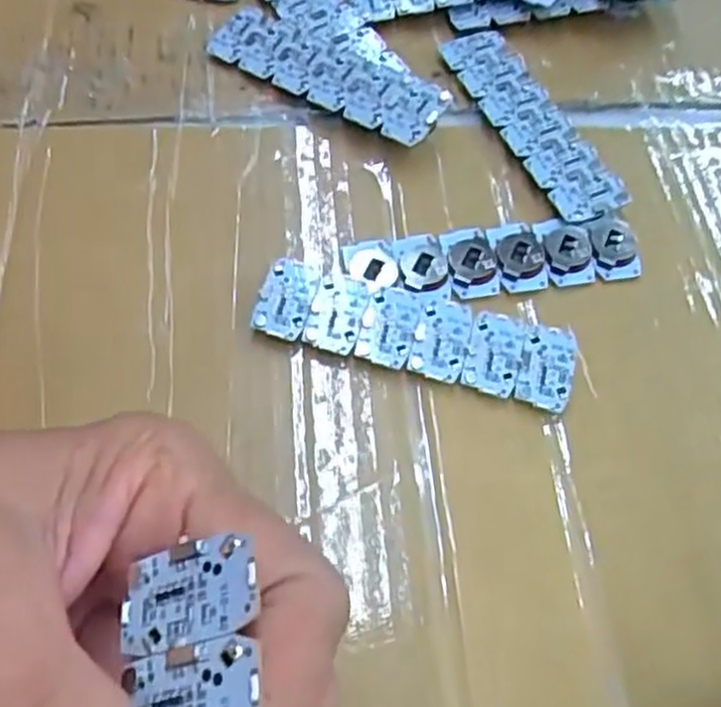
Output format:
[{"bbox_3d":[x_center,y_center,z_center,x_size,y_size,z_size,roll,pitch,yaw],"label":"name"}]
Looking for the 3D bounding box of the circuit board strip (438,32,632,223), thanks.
[{"bbox_3d":[0.069,-0.095,0.306,0.028,0.008,0.106,-21,64,-14],"label":"circuit board strip"}]

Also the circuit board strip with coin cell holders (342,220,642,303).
[{"bbox_3d":[0.048,-0.035,0.271,0.105,0.004,0.027,-10,62,-8],"label":"circuit board strip with coin cell holders"}]

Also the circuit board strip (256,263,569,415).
[{"bbox_3d":[0.019,-0.008,0.254,0.106,0.004,0.031,16,67,4],"label":"circuit board strip"}]

